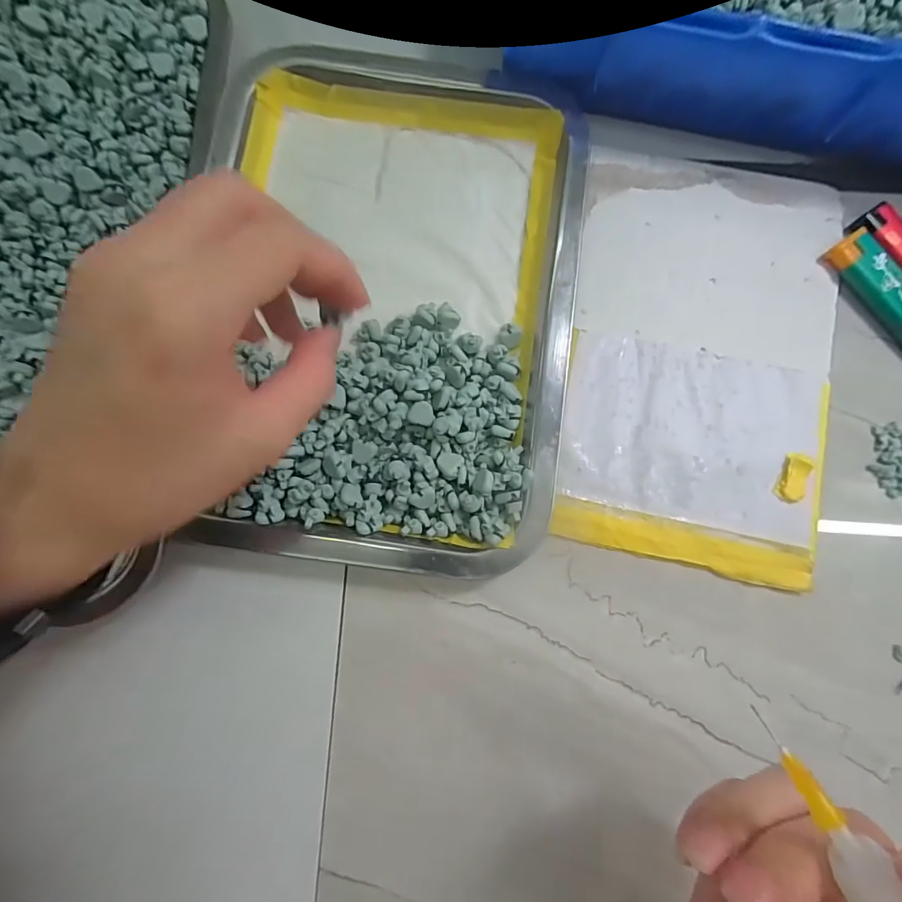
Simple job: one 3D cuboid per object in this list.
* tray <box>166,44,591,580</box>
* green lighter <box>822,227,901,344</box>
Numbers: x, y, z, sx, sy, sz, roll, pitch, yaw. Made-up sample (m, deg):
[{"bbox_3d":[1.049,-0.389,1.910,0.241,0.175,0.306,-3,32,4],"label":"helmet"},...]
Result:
[{"bbox_3d":[-0.028,-0.081,0.237,0.177,0.020,0.270,6,82,0],"label":"tray"},{"bbox_3d":[0.230,-0.079,0.243,0.022,0.011,0.078,-35,84,-5],"label":"green lighter"}]

